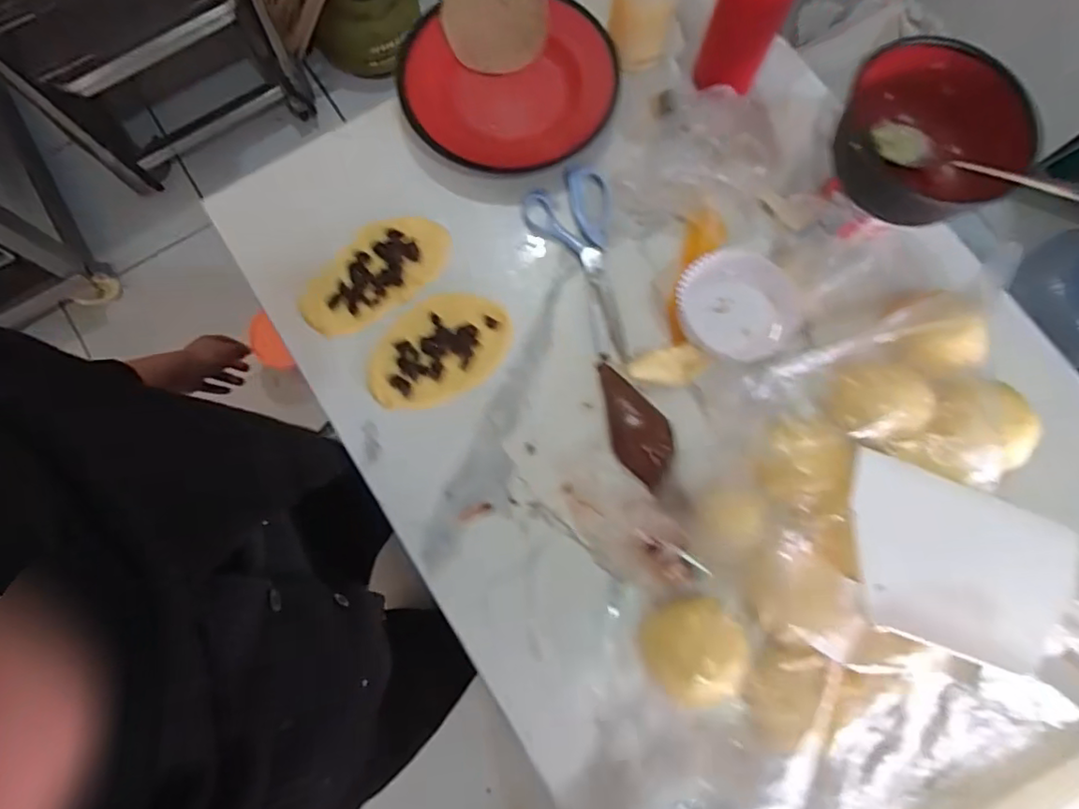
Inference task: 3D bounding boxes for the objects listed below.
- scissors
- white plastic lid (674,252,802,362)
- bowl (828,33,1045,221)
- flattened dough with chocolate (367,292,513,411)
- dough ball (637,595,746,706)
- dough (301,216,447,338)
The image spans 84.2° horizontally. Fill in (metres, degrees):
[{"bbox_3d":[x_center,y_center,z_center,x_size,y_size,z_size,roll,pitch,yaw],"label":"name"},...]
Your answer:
[{"bbox_3d":[0.036,-0.134,0.568,0.082,0.007,0.192,-8,77,-2],"label":"scissors"},{"bbox_3d":[0.180,-0.091,0.530,0.105,0.028,0.094,-13,77,-4],"label":"white plastic lid"},{"bbox_3d":[0.314,-0.216,0.480,0.127,0.068,0.142,-42,81,-9],"label":"bowl"},{"bbox_3d":[-0.092,-0.049,0.548,0.138,0.008,0.088,-38,80,-9],"label":"flattened dough with chocolate"},{"bbox_3d":[0.120,0.192,0.465,0.074,0.036,0.069,0,77,-1],"label":"dough ball"},{"bbox_3d":[-0.153,-0.123,0.562,0.073,0.014,0.150,44,80,9],"label":"dough"}]

